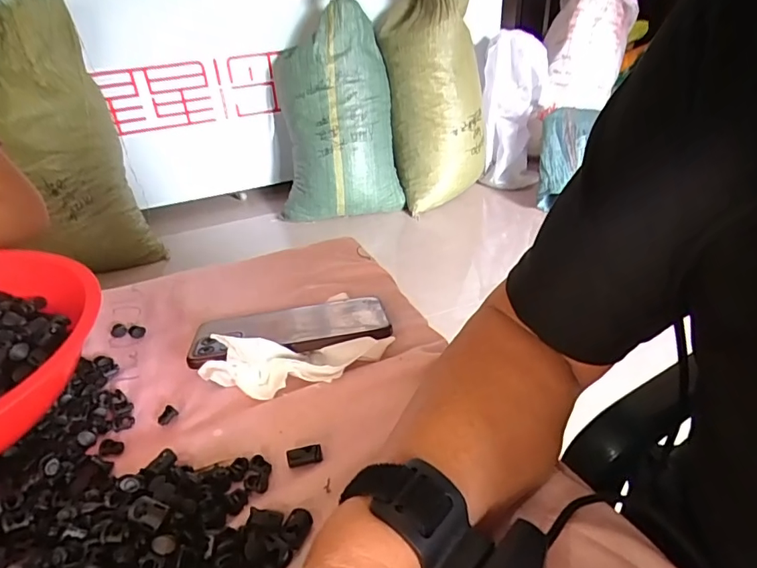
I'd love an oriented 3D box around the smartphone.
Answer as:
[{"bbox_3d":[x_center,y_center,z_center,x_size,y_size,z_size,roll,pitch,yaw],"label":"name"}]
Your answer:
[{"bbox_3d":[-0.072,0.037,0.412,0.161,0.011,0.076,-6,22,-7],"label":"smartphone"}]

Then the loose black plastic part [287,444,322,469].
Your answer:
[{"bbox_3d":[-0.048,0.112,0.317,0.022,0.007,0.012,-9,34,-8],"label":"loose black plastic part"}]

